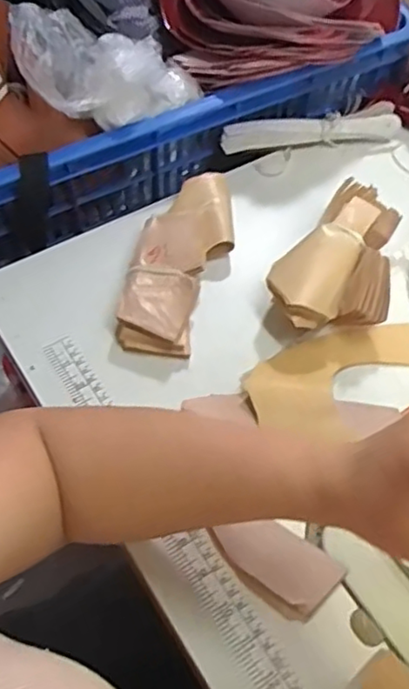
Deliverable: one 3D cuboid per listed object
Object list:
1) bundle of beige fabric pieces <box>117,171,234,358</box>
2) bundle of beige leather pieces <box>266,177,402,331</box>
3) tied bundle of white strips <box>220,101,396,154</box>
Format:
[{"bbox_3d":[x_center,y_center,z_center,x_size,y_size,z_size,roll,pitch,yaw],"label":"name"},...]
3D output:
[{"bbox_3d":[-0.023,-0.078,0.595,0.079,0.042,0.202,17,58,8],"label":"bundle of beige fabric pieces"},{"bbox_3d":[0.116,-0.073,0.577,0.100,0.066,0.143,12,58,5],"label":"bundle of beige leather pieces"},{"bbox_3d":[0.118,-0.238,0.706,0.199,0.024,0.037,-7,58,-7],"label":"tied bundle of white strips"}]

